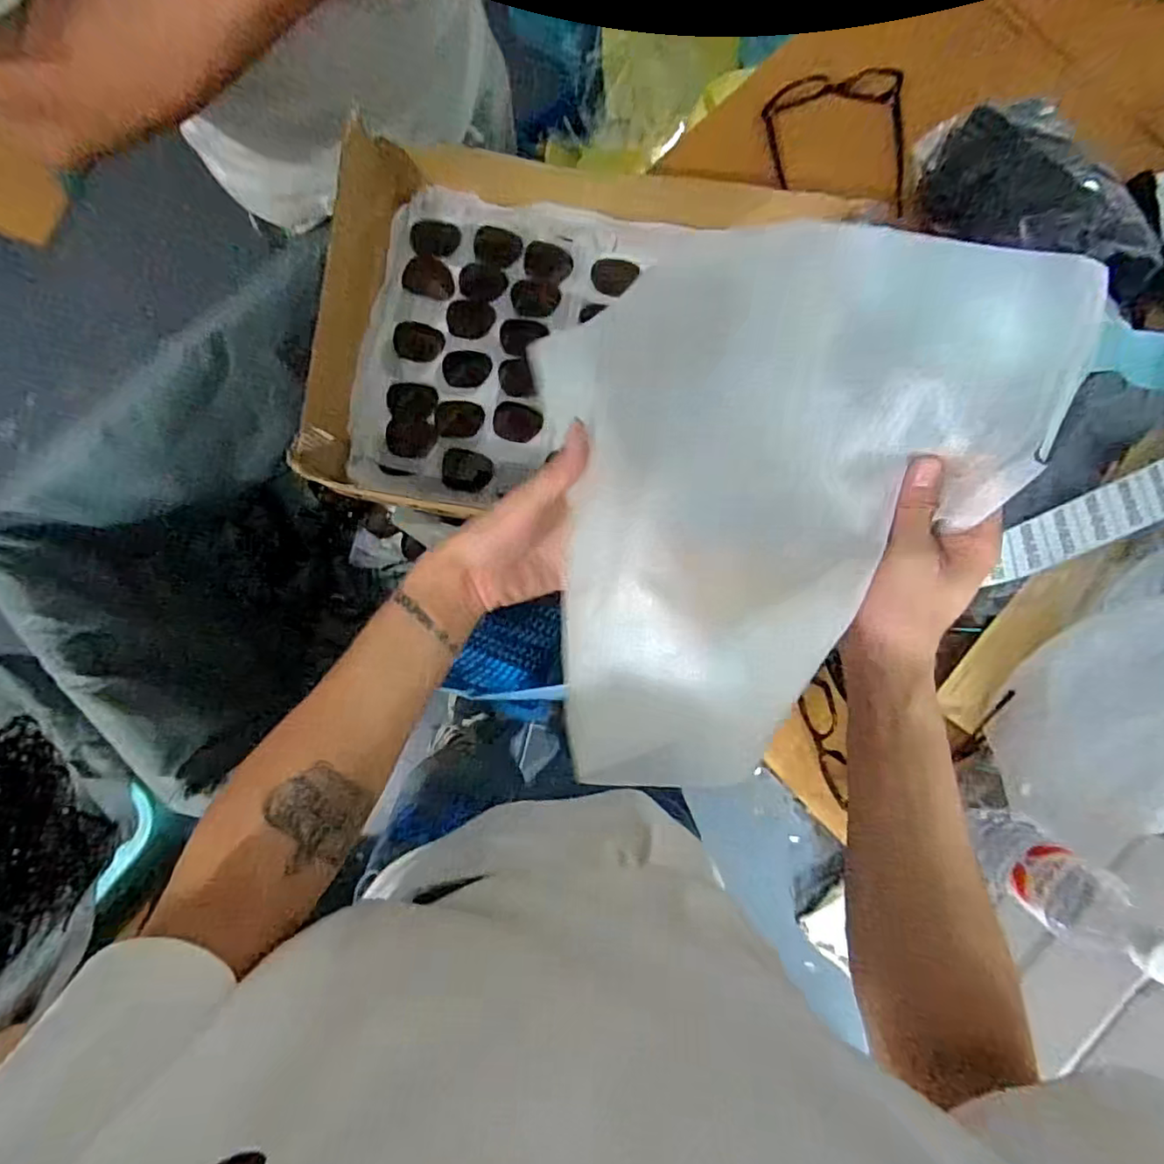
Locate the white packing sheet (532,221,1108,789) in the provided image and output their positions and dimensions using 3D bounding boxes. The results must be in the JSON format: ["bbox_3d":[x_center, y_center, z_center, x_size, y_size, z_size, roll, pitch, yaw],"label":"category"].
[{"bbox_3d":[0.111,-0.036,0.308,0.247,0.082,0.265,-5,88,-1],"label":"white packing sheet"}]

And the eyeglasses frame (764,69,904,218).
[{"bbox_3d":[0.261,-0.447,0.613,0.143,0.038,0.141,0,88,-1],"label":"eyeglasses frame"}]

